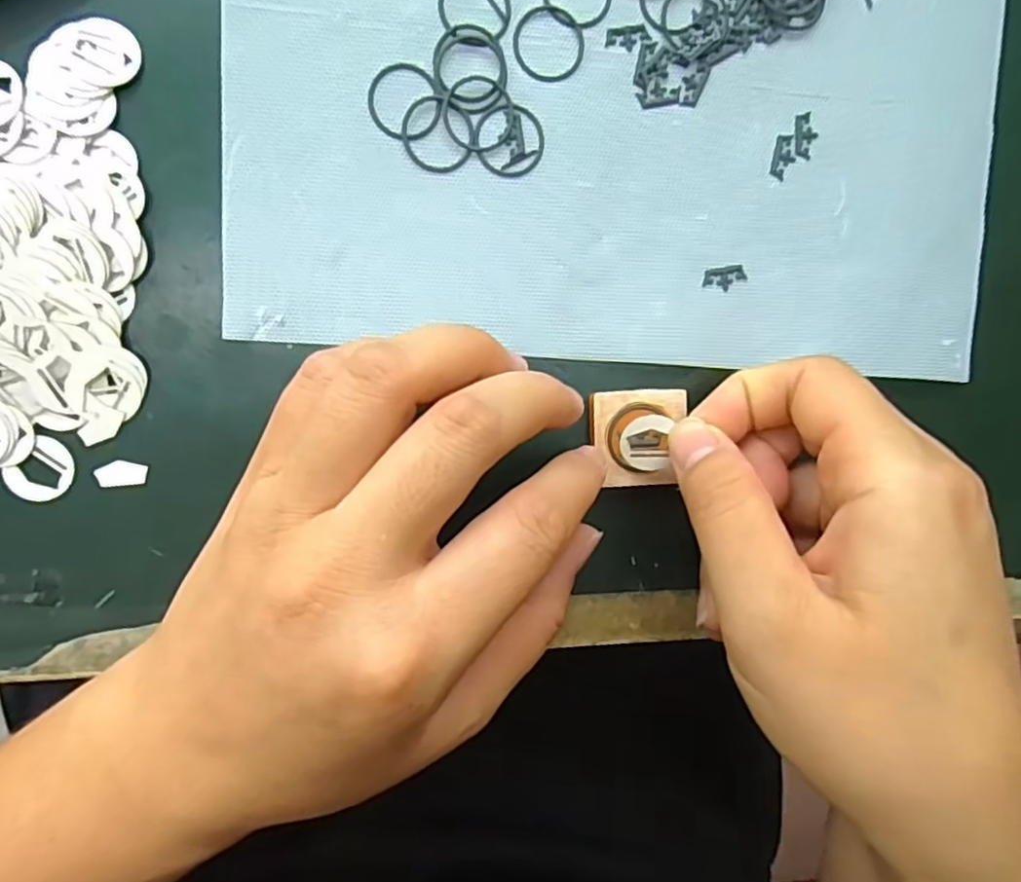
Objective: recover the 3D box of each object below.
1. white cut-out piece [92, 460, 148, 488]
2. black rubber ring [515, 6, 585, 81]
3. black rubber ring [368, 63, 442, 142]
[{"bbox_3d":[-0.111,0.009,0.185,0.014,0.004,0.007,-3,99,-11],"label":"white cut-out piece"},{"bbox_3d":[0.011,-0.115,0.187,0.020,0.004,0.021,-1,96,-8],"label":"black rubber ring"},{"bbox_3d":[-0.030,-0.096,0.184,0.020,0.004,0.021,-1,96,-8],"label":"black rubber ring"}]

